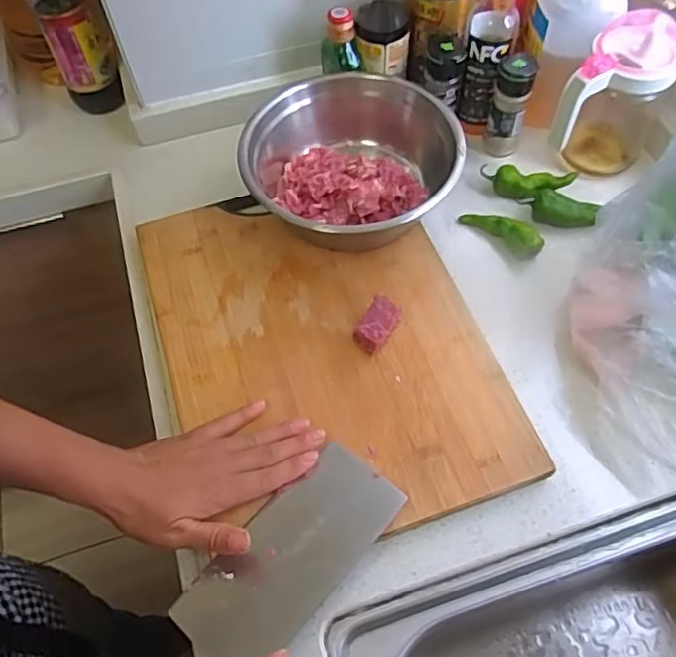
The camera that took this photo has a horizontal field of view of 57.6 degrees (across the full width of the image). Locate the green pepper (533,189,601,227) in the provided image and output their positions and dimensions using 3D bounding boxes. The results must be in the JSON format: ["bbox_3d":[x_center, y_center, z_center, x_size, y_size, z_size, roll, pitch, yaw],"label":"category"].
[{"bbox_3d":[0.234,-0.122,0.634,0.064,0.026,0.024,13,59,11],"label":"green pepper"}]

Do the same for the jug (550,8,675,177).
[{"bbox_3d":[0.280,-0.222,0.625,0.080,0.150,0.104,32,64,20],"label":"jug"}]

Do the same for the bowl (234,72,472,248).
[{"bbox_3d":[0.013,-0.162,0.620,0.205,0.086,0.211,-1,58,2],"label":"bowl"}]

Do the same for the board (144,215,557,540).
[{"bbox_3d":[-0.016,0.006,0.557,0.272,0.026,0.363,-18,59,-8],"label":"board"}]

